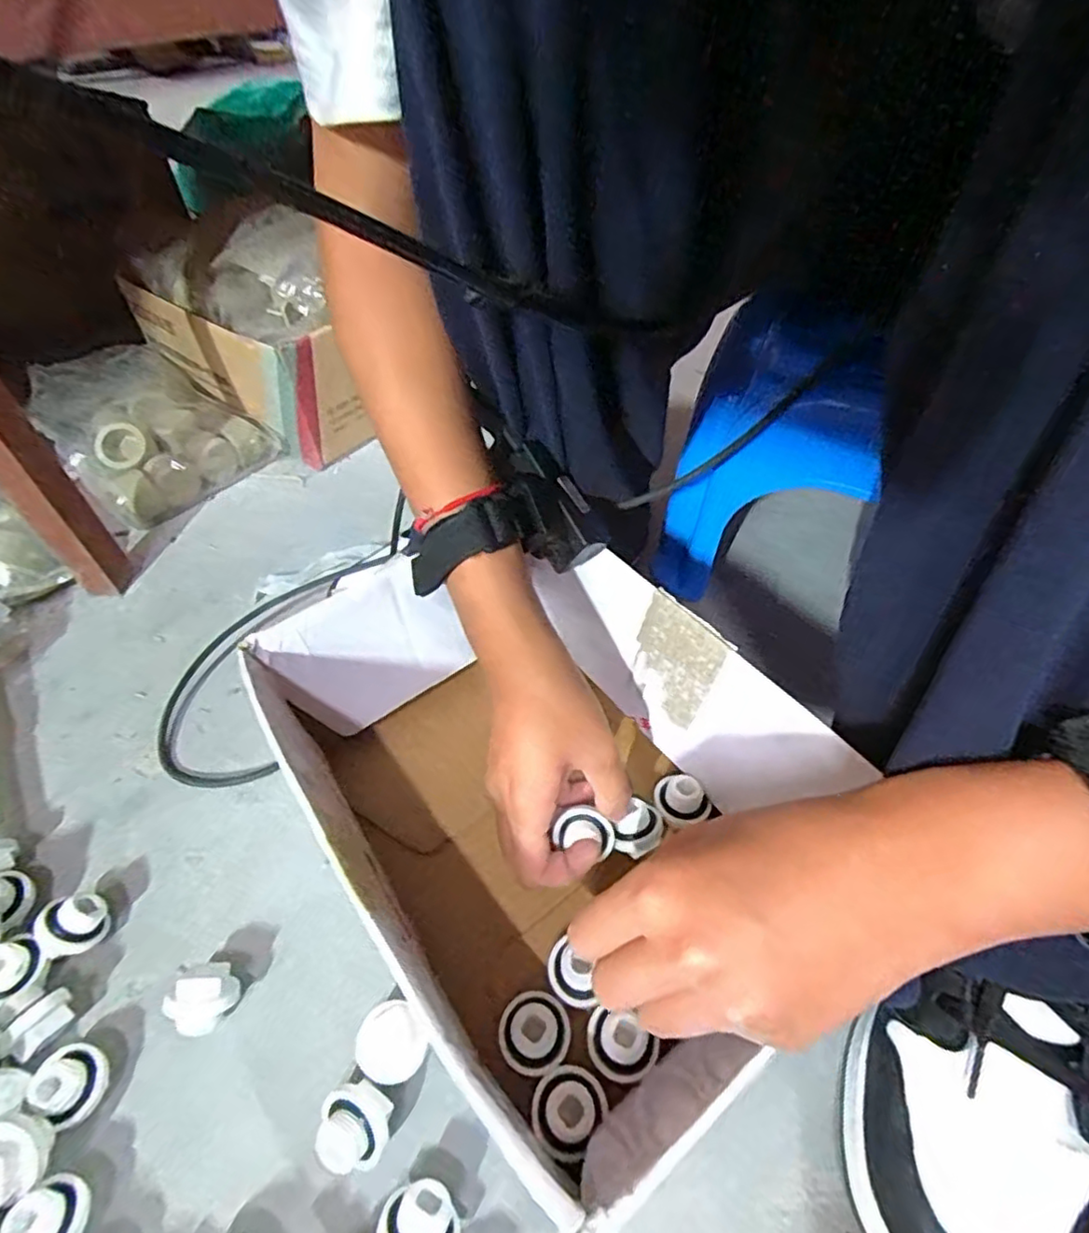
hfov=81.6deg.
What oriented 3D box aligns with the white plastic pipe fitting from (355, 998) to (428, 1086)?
[{"bbox_3d":[-0.073,0.205,0.302,0.030,0.024,0.032,-1,50,1],"label":"white plastic pipe fitting"}]

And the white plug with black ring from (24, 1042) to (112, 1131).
[{"bbox_3d":[-0.222,0.219,0.296,0.028,0.025,0.030,7,50,7],"label":"white plug with black ring"}]

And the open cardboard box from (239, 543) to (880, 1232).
[{"bbox_3d":[0.003,0.090,0.332,0.196,0.116,0.279,-28,54,-21],"label":"open cardboard box"}]

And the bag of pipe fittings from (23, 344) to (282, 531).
[{"bbox_3d":[-0.393,-0.191,0.622,0.213,0.083,0.155,36,59,28],"label":"bag of pipe fittings"}]

